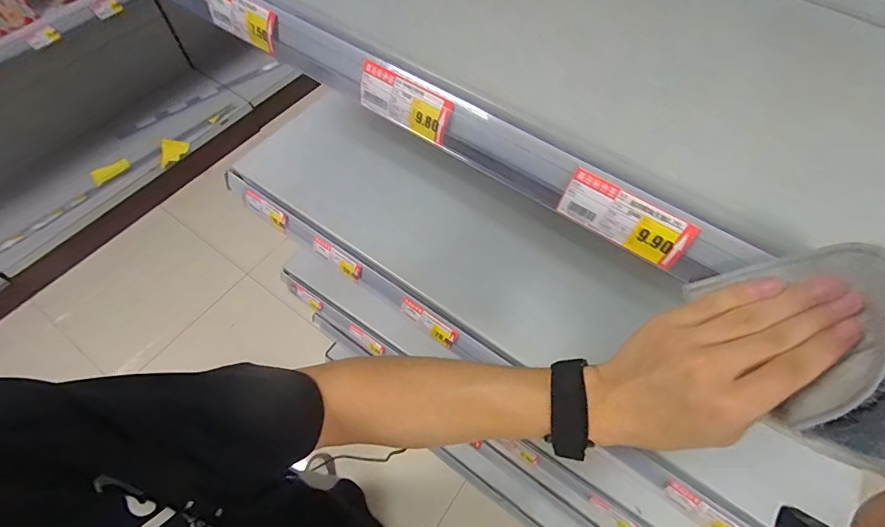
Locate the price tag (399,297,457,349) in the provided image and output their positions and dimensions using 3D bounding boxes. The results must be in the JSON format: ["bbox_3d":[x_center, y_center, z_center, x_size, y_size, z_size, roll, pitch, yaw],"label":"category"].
[{"bbox_3d":[-0.020,0.081,0.568,0.088,0.008,0.027,34,108,12],"label":"price tag"}]

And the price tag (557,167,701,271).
[{"bbox_3d":[0.129,-0.031,0.298,0.088,0.038,0.004,33,42,14],"label":"price tag"}]

